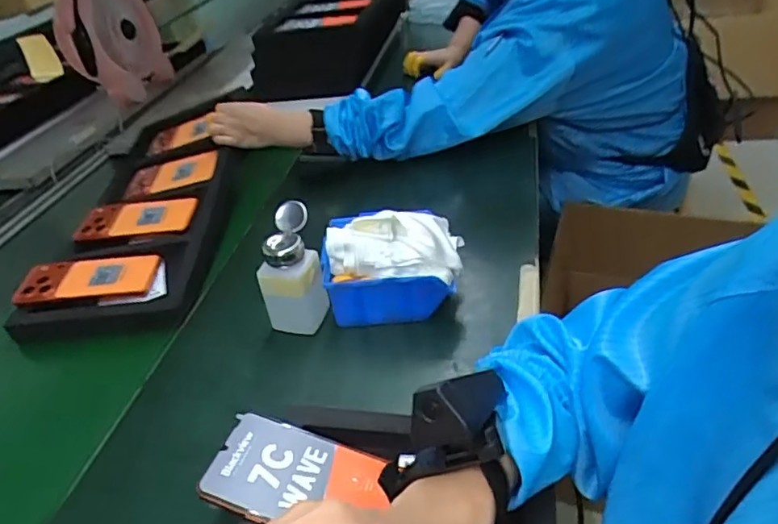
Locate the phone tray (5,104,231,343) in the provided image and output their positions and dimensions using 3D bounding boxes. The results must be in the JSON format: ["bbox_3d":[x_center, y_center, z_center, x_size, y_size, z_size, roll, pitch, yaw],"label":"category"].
[{"bbox_3d":[-0.345,-0.071,0.781,0.207,0.058,0.411,-3,47,4],"label":"phone tray"}]

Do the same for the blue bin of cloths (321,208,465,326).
[{"bbox_3d":[0.006,-0.005,0.611,0.143,0.111,0.117,-7,36,5],"label":"blue bin of cloths"}]

